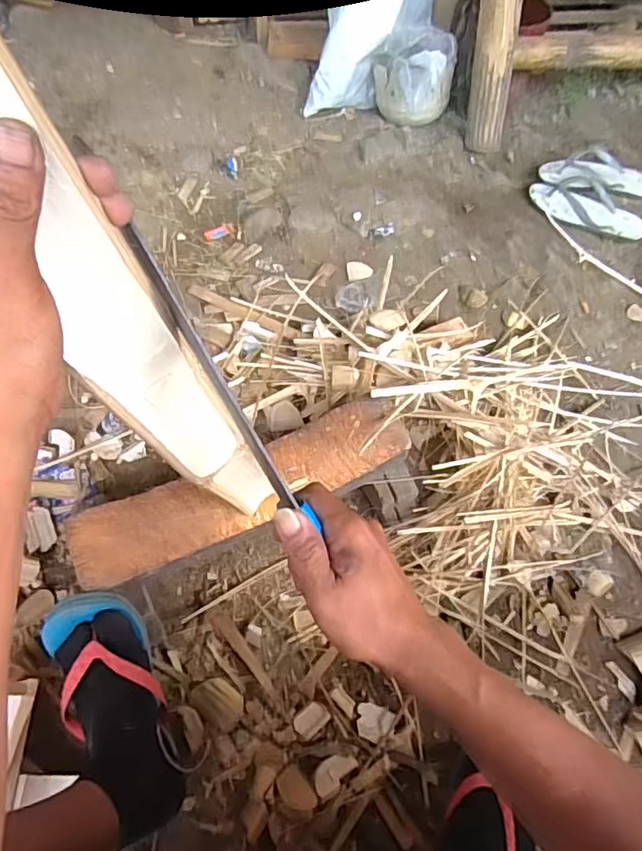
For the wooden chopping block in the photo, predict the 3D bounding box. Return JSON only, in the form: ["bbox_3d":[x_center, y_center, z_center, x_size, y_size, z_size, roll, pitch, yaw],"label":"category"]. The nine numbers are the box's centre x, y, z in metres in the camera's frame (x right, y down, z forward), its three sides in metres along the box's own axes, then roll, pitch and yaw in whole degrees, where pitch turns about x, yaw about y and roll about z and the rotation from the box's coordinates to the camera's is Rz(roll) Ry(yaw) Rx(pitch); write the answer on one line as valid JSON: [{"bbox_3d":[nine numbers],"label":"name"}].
[{"bbox_3d":[-0.082,0.111,0.730,0.424,0.134,0.141,-19,62,-16],"label":"wooden chopping block"}]

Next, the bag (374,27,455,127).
[{"bbox_3d":[0.197,-0.745,1.211,0.178,0.186,0.160,12,58,3],"label":"bag"}]

